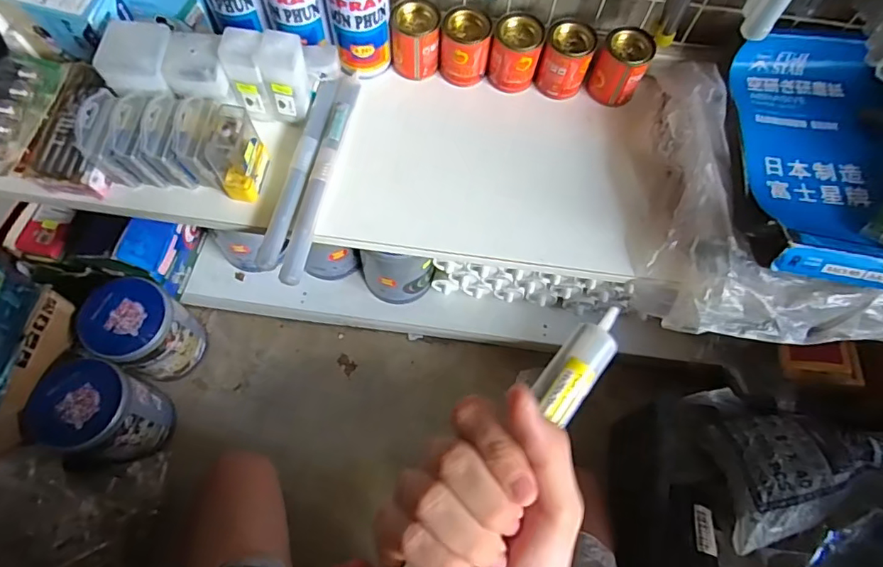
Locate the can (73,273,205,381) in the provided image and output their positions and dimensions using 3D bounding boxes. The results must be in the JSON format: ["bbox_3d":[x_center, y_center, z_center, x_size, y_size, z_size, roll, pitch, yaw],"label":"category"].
[{"bbox_3d":[-0.431,0.073,0.755,0.103,0.153,0.112,1,65,-2],"label":"can"}]

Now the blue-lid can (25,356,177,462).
[{"bbox_3d":[-0.462,0.178,0.706,0.119,0.140,0.107,16,65,5],"label":"blue-lid can"}]

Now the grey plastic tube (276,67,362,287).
[{"bbox_3d":[-0.127,-0.121,0.551,0.023,0.029,0.258,10,65,2],"label":"grey plastic tube"}]

